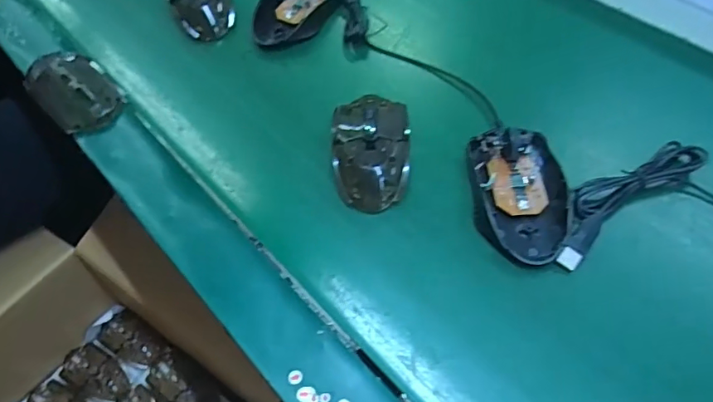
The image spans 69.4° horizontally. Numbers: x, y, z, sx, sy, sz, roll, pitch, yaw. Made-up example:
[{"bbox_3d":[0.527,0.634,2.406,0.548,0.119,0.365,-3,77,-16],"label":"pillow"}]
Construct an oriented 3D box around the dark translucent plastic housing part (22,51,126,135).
[{"bbox_3d":[-0.250,-0.099,0.457,0.086,0.031,0.059,35,65,25],"label":"dark translucent plastic housing part"}]

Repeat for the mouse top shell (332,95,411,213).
[{"bbox_3d":[0.012,-0.045,0.399,0.057,0.031,0.108,-2,55,4],"label":"mouse top shell"}]

